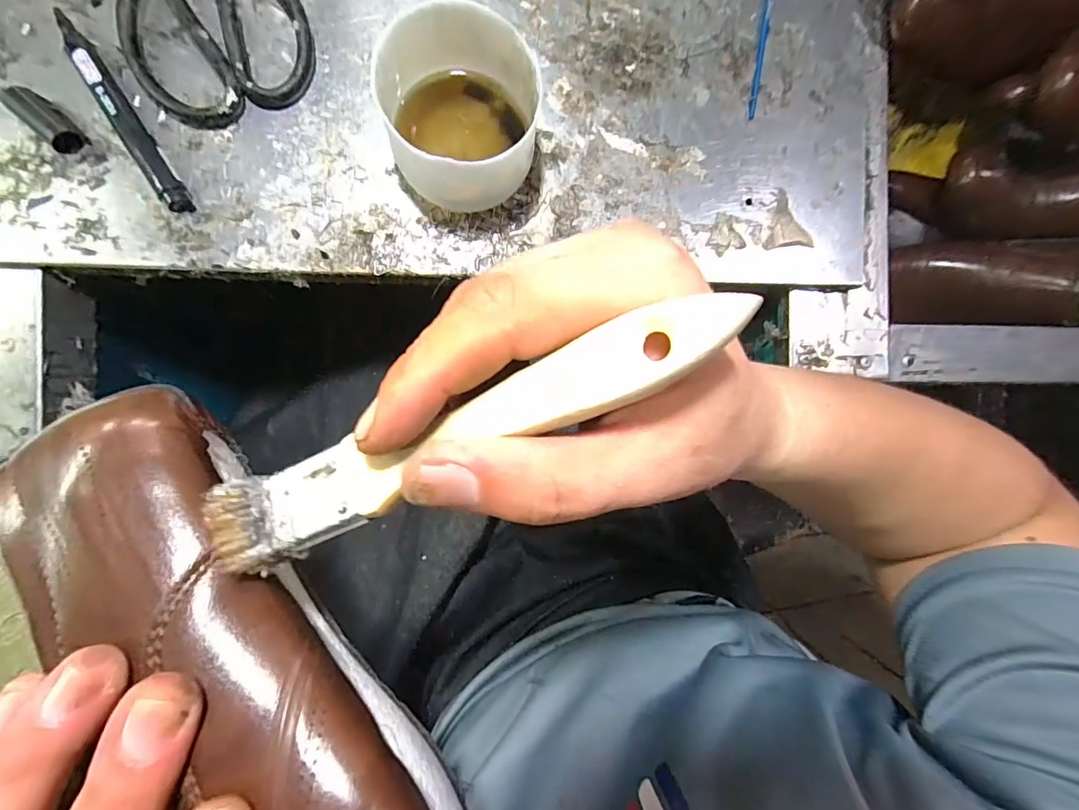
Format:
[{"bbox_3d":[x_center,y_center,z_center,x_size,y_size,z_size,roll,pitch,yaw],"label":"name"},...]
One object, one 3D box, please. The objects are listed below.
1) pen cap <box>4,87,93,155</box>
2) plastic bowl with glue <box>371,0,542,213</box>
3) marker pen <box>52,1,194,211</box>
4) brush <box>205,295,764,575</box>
[{"bbox_3d":[-0.291,-0.169,0.268,0.017,0.016,0.040,-45,95,-4],"label":"pen cap"},{"bbox_3d":[-0.048,-0.168,0.278,0.079,0.062,0.087,-45,95,-4],"label":"plastic bowl with glue"},{"bbox_3d":[-0.249,-0.176,0.273,0.015,0.019,0.125,-30,94,-5],"label":"marker pen"},{"bbox_3d":[-0.022,0.009,0.113,0.146,0.008,0.022,-23,94,12],"label":"brush"}]

